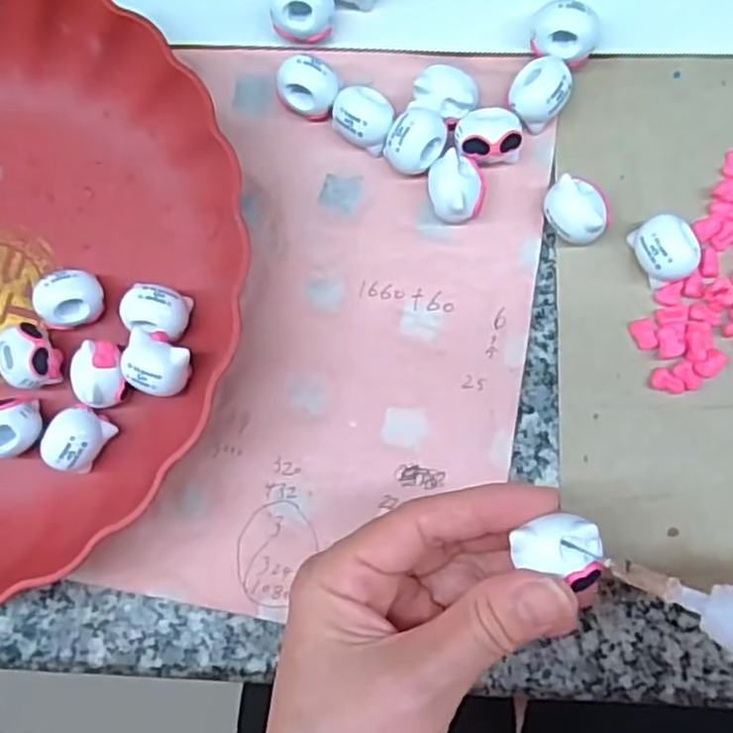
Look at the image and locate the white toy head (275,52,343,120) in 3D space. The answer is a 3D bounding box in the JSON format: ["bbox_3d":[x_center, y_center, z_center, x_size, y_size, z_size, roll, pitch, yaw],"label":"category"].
[{"bbox_3d":[-0.024,-0.115,0.304,0.024,0.023,0.020,20,85,8],"label":"white toy head"}]

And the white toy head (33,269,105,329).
[{"bbox_3d":[-0.121,-0.027,0.297,0.021,0.022,0.025,22,85,8],"label":"white toy head"}]

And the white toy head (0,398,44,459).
[{"bbox_3d":[-0.142,0.025,0.292,0.021,0.024,0.022,-8,82,4],"label":"white toy head"}]

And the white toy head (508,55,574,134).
[{"bbox_3d":[0.071,-0.111,0.296,0.023,0.019,0.025,-1,82,5],"label":"white toy head"}]

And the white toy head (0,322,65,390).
[{"bbox_3d":[-0.137,-0.004,0.295,0.019,0.023,0.025,-8,82,4],"label":"white toy head"}]

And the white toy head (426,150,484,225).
[{"bbox_3d":[0.037,-0.071,0.292,0.022,0.019,0.026,-8,82,4],"label":"white toy head"}]

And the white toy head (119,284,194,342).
[{"bbox_3d":[-0.084,-0.022,0.294,0.024,0.021,0.020,16,84,7],"label":"white toy head"}]

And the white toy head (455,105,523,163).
[{"bbox_3d":[0.049,-0.092,0.294,0.025,0.020,0.021,-14,81,4],"label":"white toy head"}]

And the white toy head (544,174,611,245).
[{"bbox_3d":[0.083,-0.060,0.288,0.025,0.019,0.024,8,83,7],"label":"white toy head"}]

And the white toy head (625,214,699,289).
[{"bbox_3d":[0.116,-0.045,0.282,0.021,0.018,0.025,-18,81,3],"label":"white toy head"}]

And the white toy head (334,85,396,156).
[{"bbox_3d":[-0.001,-0.104,0.302,0.024,0.017,0.024,24,85,8],"label":"white toy head"}]

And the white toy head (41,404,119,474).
[{"bbox_3d":[-0.116,0.029,0.289,0.021,0.021,0.024,36,87,9],"label":"white toy head"}]

